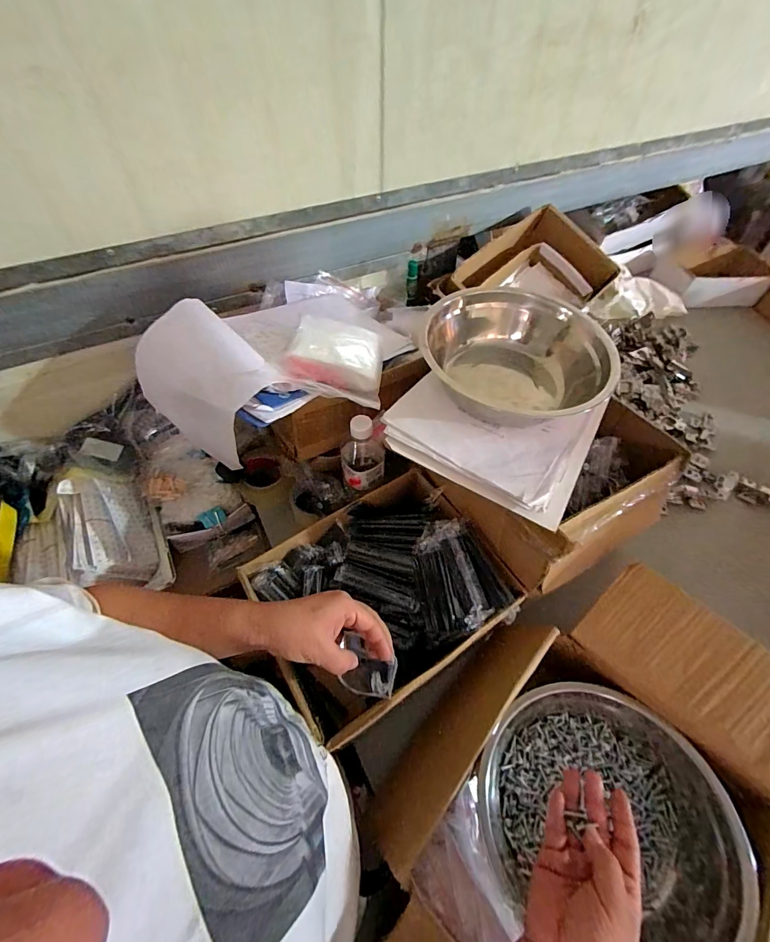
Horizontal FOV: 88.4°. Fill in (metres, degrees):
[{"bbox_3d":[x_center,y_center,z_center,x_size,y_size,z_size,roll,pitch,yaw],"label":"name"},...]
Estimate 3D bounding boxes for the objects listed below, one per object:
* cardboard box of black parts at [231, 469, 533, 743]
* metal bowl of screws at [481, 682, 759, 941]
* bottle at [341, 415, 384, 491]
[{"bbox_3d":[-0.009,0.166,0.544,0.298,0.110,0.249,-29,61,-19],"label":"cardboard box of black parts"},{"bbox_3d":[0.245,0.382,0.437,0.254,0.104,0.236,0,55,-1],"label":"metal bowl of screws"},{"bbox_3d":[-0.035,-0.030,0.585,0.068,0.110,0.063,10,56,6],"label":"bottle"}]

